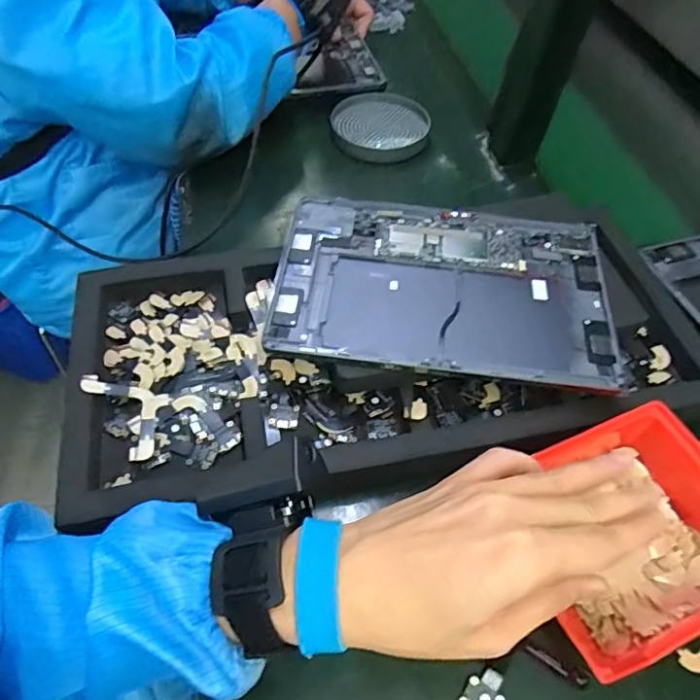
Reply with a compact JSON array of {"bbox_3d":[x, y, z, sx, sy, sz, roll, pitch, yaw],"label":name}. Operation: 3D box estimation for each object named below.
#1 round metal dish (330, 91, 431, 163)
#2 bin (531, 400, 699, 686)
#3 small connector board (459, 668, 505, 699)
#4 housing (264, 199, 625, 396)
[{"bbox_3d":[0.035,-0.262,0.636,0.108,0.023,0.102,1,55,-1],"label":"round metal dish"},{"bbox_3d":[0.176,0.111,0.338,0.128,0.058,0.122,-17,57,-13],"label":"bin"},{"bbox_3d":[0.078,0.199,0.315,0.021,0.004,0.028,32,61,19],"label":"small connector board"},{"bbox_3d":[0.073,-0.052,0.431,0.253,0.008,0.168,6,55,3],"label":"housing"}]

